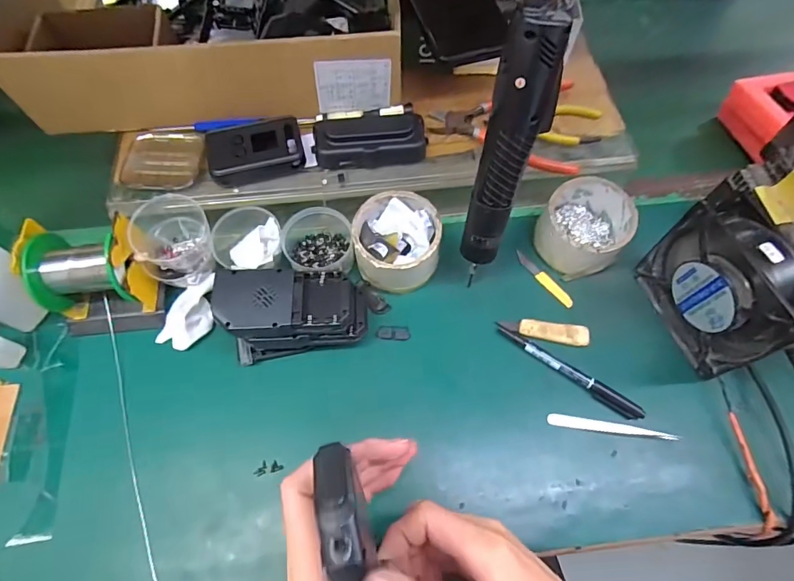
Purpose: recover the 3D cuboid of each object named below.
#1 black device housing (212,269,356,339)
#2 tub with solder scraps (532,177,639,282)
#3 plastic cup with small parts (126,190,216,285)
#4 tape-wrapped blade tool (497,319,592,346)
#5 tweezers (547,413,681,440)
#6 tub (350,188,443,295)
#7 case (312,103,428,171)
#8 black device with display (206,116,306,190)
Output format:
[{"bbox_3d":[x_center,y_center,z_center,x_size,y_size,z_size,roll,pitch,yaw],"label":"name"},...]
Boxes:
[{"bbox_3d":[-0.096,0.011,0.390,0.116,0.017,0.059,-1,65,0],"label":"black device housing"},{"bbox_3d":[0.184,-0.062,0.449,0.093,0.054,0.080,-36,70,-16],"label":"tub with solder scraps"},{"bbox_3d":[-0.205,-0.047,0.421,0.068,0.061,0.072,-35,70,-15],"label":"plastic cup with small parts"},{"bbox_3d":[0.136,0.037,0.426,0.080,0.007,0.019,7,65,4],"label":"tape-wrapped blade tool"},{"bbox_3d":[0.185,0.116,0.390,0.109,0.004,0.010,7,65,3],"label":"tweezers"},{"bbox_3d":[0.000,-0.042,0.433,0.077,0.065,0.084,0,65,0],"label":"tub"},{"bbox_3d":[-0.026,-0.147,0.439,0.103,0.024,0.067,-7,65,-3],"label":"case"},{"bbox_3d":[-0.131,-0.130,0.428,0.085,0.022,0.050,-12,65,-5],"label":"black device with display"}]

